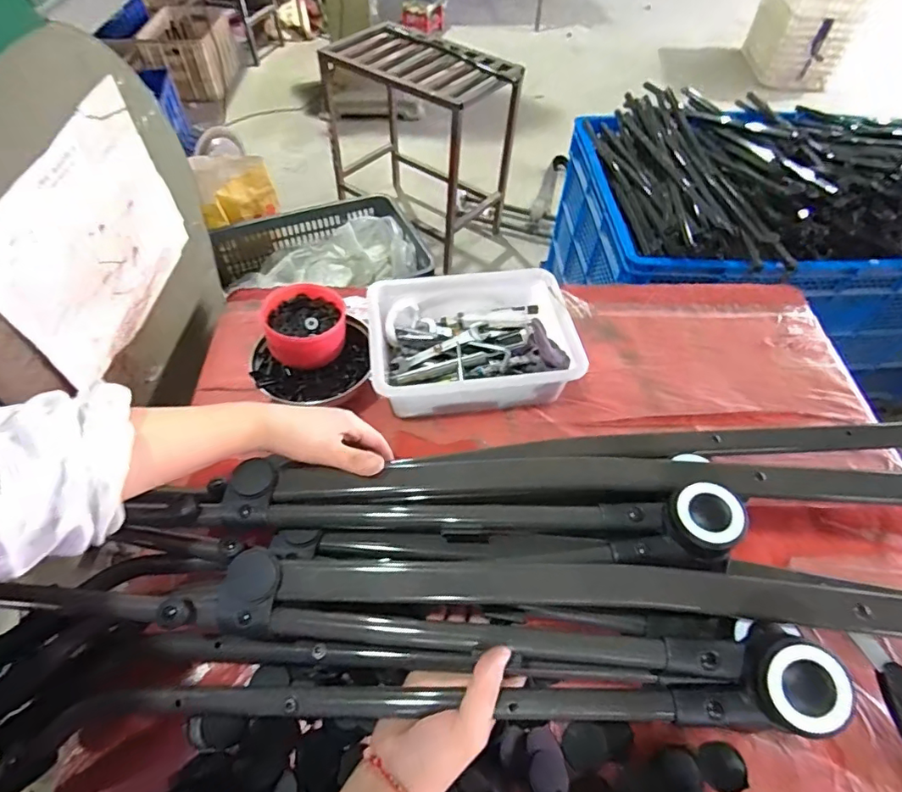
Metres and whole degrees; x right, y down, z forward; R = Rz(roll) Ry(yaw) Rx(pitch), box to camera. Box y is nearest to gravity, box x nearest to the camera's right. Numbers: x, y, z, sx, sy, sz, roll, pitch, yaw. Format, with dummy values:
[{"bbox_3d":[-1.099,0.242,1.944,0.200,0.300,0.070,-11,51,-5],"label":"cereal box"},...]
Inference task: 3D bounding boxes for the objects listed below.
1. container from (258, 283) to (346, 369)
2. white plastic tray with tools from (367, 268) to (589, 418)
[{"bbox_3d":[-0.169,-0.080,0.603,0.091,0.055,0.091,1,53,-1],"label":"container"},{"bbox_3d":[0.025,-0.072,0.642,0.244,0.060,0.189,-5,53,-6],"label":"white plastic tray with tools"}]

